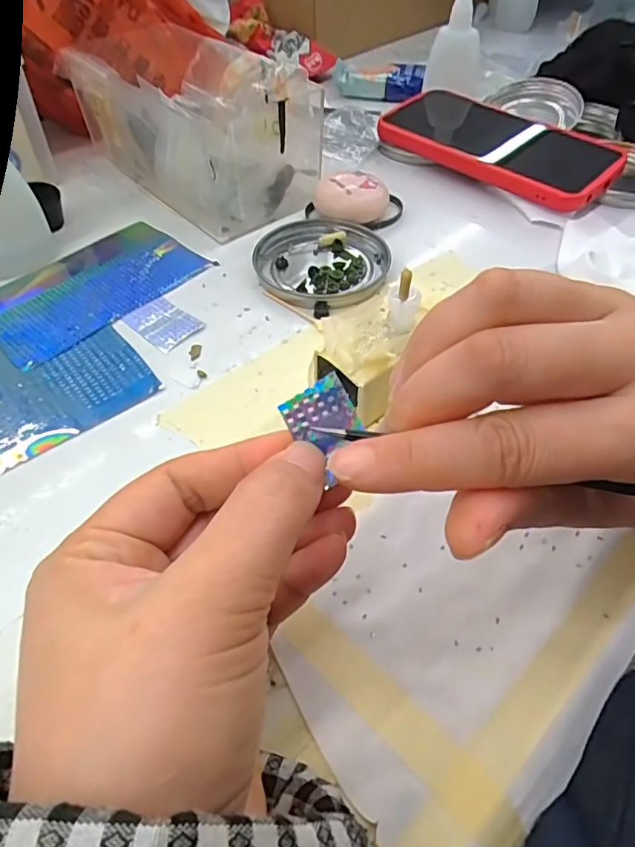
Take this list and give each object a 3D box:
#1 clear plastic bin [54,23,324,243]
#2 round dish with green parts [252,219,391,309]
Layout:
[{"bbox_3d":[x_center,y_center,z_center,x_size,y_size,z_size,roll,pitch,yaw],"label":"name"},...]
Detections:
[{"bbox_3d":[-0.078,-0.196,0.367,0.090,0.072,0.146,-33,57,-24],"label":"clear plastic bin"},{"bbox_3d":[0.000,-0.097,0.325,0.079,0.008,0.077,0,50,0],"label":"round dish with green parts"}]

